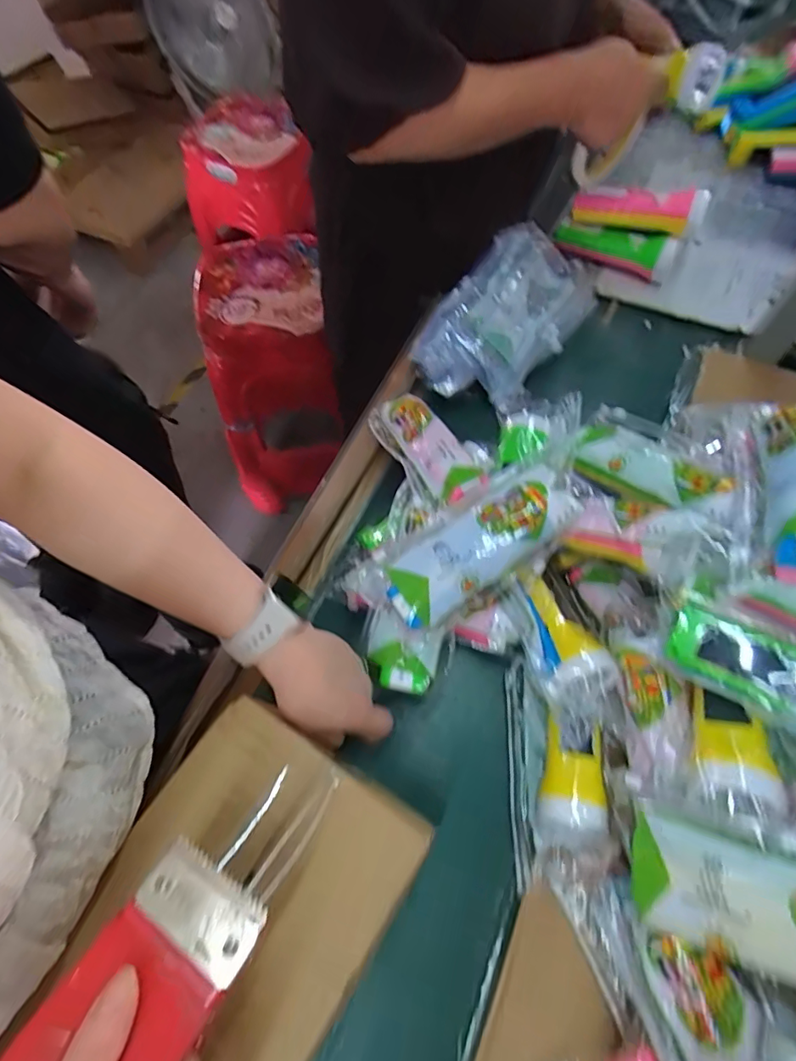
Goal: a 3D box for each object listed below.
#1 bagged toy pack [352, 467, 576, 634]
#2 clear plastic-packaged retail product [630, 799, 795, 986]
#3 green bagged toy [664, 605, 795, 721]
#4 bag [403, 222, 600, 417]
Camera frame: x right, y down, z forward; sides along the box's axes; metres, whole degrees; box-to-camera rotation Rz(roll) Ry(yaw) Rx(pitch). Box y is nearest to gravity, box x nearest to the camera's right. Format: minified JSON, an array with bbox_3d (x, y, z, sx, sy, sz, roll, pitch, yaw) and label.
[{"bbox_3d":[0.056,0.017,0.419,0.193,0.026,0.073,-33,66,5],"label":"bagged toy pack"},{"bbox_3d":[0.211,0.207,0.269,0.165,0.026,0.062,-9,52,47],"label":"clear plastic-packaged retail product"},{"bbox_3d":[0.252,0.098,0.307,0.155,0.027,0.044,22,63,42],"label":"green bagged toy"},{"bbox_3d":[0.142,-0.269,0.634,0.145,0.067,0.277,31,69,16],"label":"bag"}]

